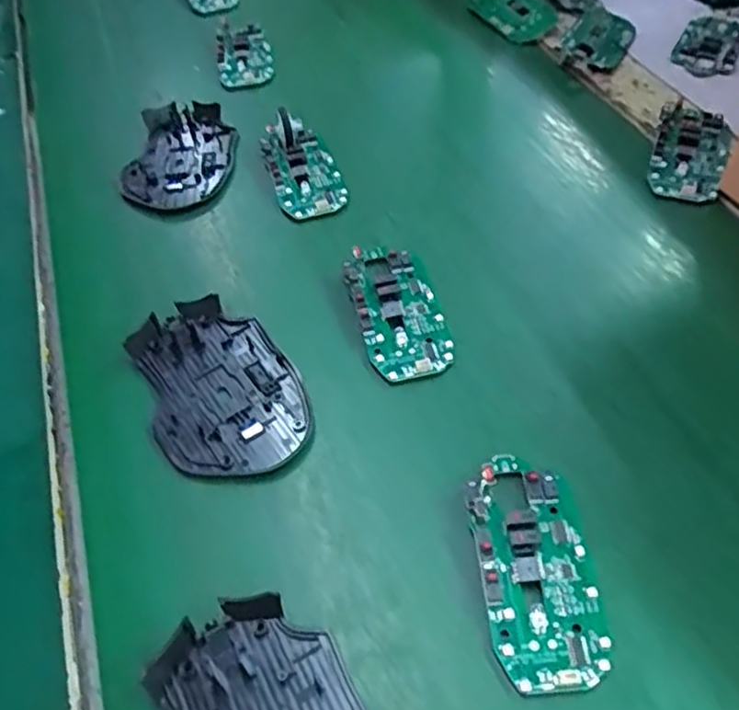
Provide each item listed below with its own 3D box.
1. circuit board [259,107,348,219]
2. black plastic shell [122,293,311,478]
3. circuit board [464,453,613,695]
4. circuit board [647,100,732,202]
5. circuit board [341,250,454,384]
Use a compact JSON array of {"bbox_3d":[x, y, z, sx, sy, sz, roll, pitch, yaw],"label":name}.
[{"bbox_3d":[-0.046,-0.130,0.465,0.045,0.023,0.085,-16,53,-8],"label":"circuit board"},{"bbox_3d":[-0.077,0.013,0.353,0.073,0.012,0.108,-22,54,-12],"label":"black plastic shell"},{"bbox_3d":[0.068,0.085,0.284,0.046,0.010,0.097,-6,53,0],"label":"circuit board"},{"bbox_3d":[0.209,-0.131,0.447,0.045,0.014,0.085,15,55,15],"label":"circuit board"},{"bbox_3d":[0.015,-0.026,0.377,0.045,0.009,0.090,-14,53,-6],"label":"circuit board"}]

